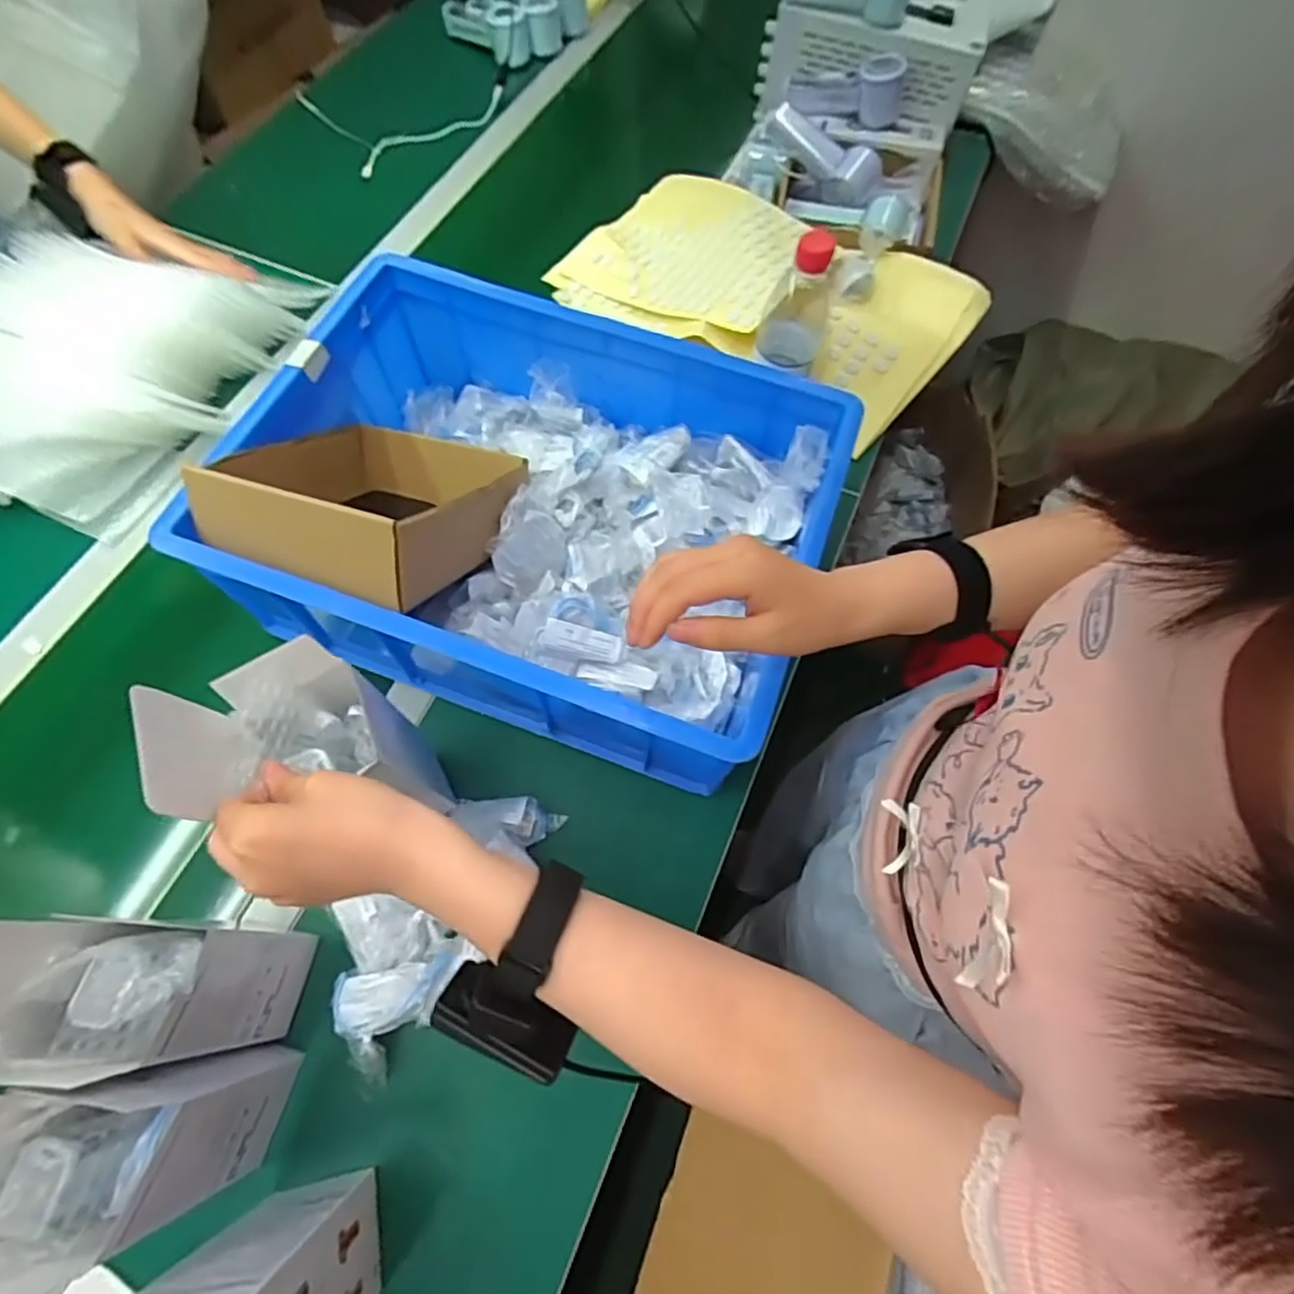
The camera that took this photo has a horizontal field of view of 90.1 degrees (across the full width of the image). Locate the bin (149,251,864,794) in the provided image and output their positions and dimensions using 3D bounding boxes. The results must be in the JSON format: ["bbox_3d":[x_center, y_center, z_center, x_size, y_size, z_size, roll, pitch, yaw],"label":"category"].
[{"bbox_3d":[-0.097,-0.113,0.585,0.466,0.179,0.337,19,67,5],"label":"bin"}]

